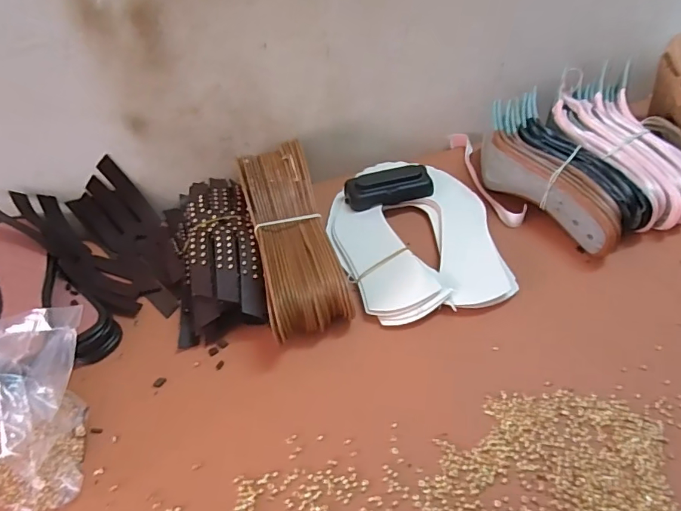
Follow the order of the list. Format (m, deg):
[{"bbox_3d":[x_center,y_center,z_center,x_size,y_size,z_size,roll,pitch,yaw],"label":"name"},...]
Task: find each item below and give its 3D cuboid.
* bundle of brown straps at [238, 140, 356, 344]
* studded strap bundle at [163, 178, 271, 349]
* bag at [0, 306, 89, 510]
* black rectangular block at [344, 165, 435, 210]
[{"bbox_3d":[-0.052,-0.020,0.513,0.084,0.081,0.238,-13,47,-8],"label":"bundle of brown straps"},{"bbox_3d":[-0.140,-0.010,0.528,0.099,0.064,0.222,-11,47,-6],"label":"studded strap bundle"},{"bbox_3d":[-0.275,0.125,0.379,0.131,0.094,0.125,-1,46,3],"label":"bag"},{"bbox_3d":[0.062,-0.085,0.600,0.107,0.033,0.045,-13,47,-8],"label":"black rectangular block"}]

